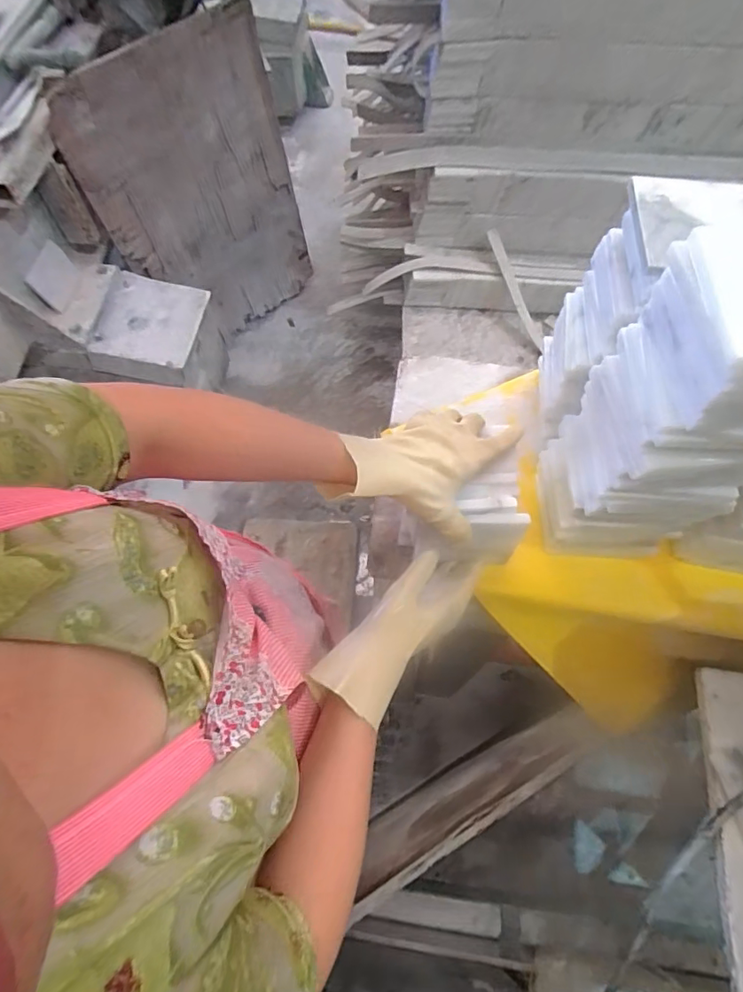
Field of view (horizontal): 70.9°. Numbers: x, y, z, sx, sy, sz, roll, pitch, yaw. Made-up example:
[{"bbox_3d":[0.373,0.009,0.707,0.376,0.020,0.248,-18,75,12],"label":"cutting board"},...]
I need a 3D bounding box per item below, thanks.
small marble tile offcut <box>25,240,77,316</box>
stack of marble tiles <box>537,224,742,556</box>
[{"bbox_3d":[-0.735,-0.509,1.204,0.015,0.097,0.150,-1,69,19],"label":"small marble tile offcut"},{"bbox_3d":[0.236,-0.046,0.426,0.114,0.310,0.113,1,65,1],"label":"stack of marble tiles"}]

